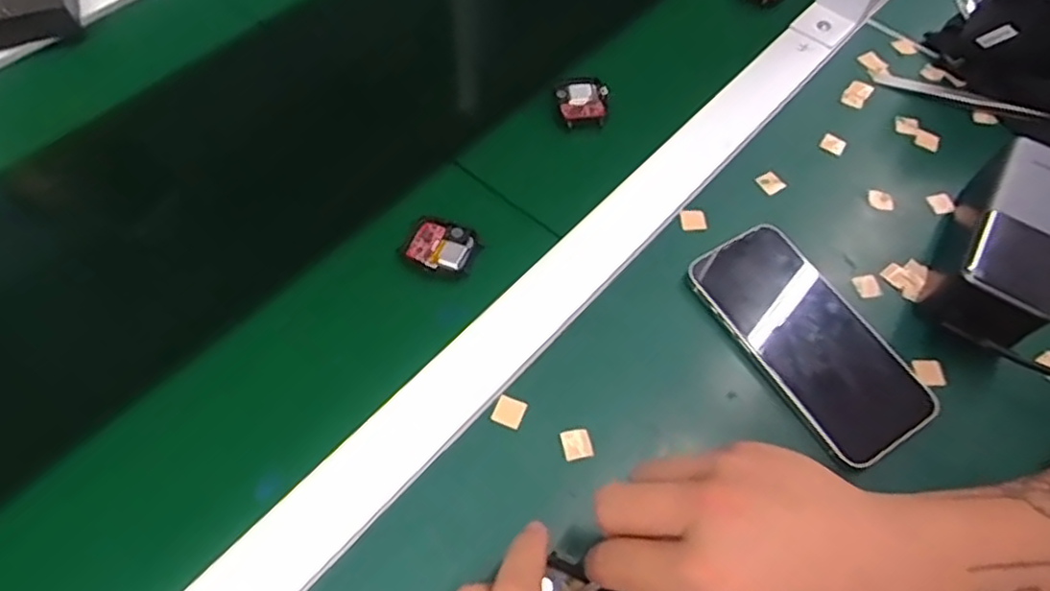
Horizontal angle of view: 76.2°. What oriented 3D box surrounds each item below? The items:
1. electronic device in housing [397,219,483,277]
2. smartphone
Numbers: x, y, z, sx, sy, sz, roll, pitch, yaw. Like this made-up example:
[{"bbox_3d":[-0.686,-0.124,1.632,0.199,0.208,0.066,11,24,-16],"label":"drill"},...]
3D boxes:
[{"bbox_3d":[-0.052,-0.030,0.414,0.043,0.008,0.037,22,62,11],"label":"electronic device in housing"},{"bbox_3d":[0.166,0.024,0.390,0.074,0.015,0.144,-29,65,-17],"label":"smartphone"}]

